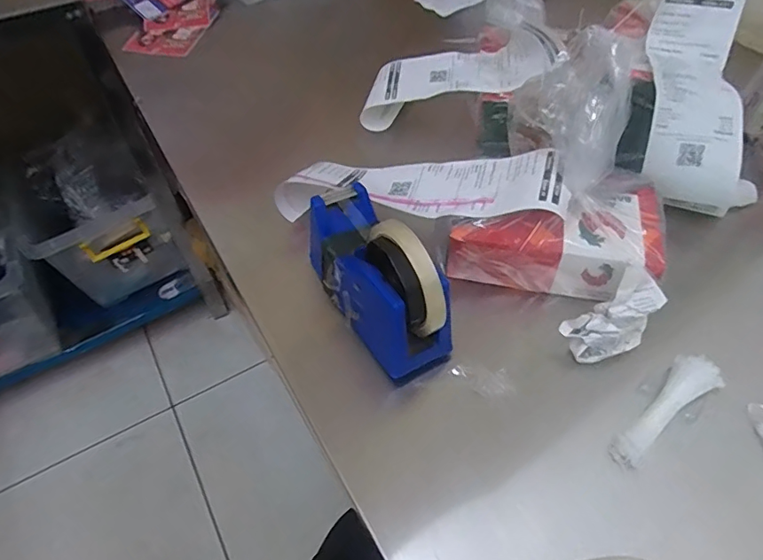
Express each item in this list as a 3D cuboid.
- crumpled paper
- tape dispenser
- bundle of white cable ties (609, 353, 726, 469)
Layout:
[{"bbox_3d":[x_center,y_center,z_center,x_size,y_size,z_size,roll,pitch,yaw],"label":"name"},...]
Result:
[{"bbox_3d":[0.187,0.029,0.399,0.071,0.062,0.037,-25,54,-17],"label":"crumpled paper"},{"bbox_3d":[-0.008,-0.007,0.412,0.066,0.104,0.153,-25,54,-17],"label":"tape dispenser"},{"bbox_3d":[0.207,0.094,0.371,0.106,0.022,0.031,-32,56,-22],"label":"bundle of white cable ties"}]

